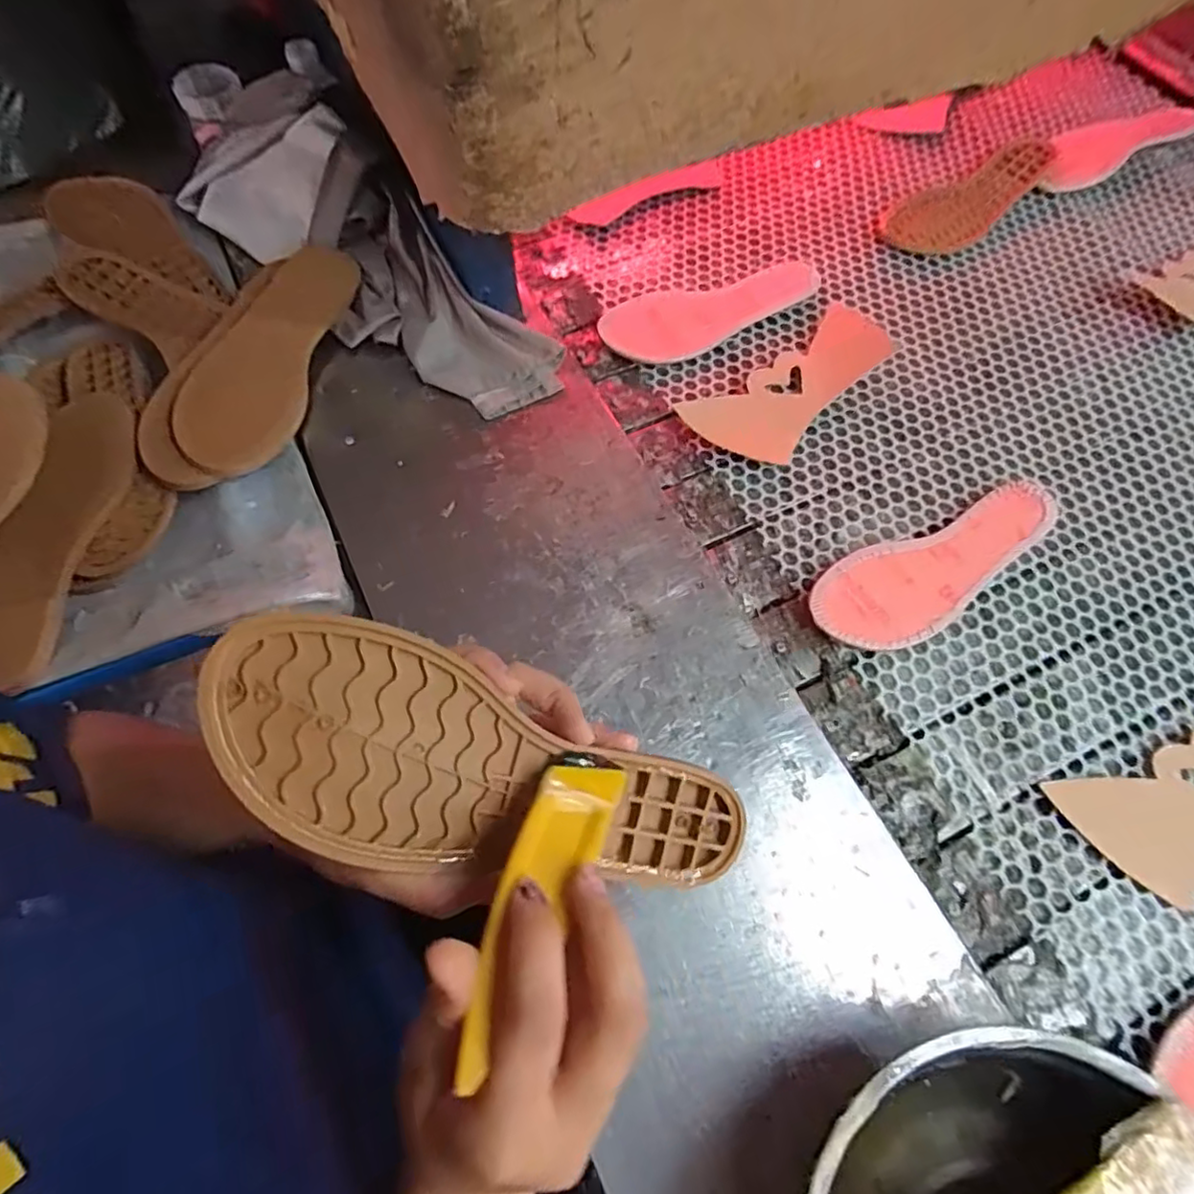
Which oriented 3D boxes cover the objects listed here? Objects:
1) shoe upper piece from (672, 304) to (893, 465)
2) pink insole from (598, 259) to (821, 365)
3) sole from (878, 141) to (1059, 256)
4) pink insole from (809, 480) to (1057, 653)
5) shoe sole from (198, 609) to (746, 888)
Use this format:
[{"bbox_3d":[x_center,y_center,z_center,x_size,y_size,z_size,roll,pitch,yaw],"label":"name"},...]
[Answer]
[{"bbox_3d":[0.186,-0.194,0.568,0.220,0.008,0.094,-36,71,-15],"label":"shoe upper piece"},{"bbox_3d":[0.114,-0.284,0.608,0.232,0.011,0.082,-25,69,-11],"label":"pink insole"},{"bbox_3d":[0.410,-0.430,0.668,0.238,0.014,0.081,-28,69,-12],"label":"sole"},{"bbox_3d":[0.275,-0.024,0.486,0.235,0.011,0.078,-23,69,-10],"label":"pink insole"},{"bbox_3d":[-0.039,0.078,0.264,0.235,0.023,0.078,24,65,-20],"label":"shoe sole"}]

